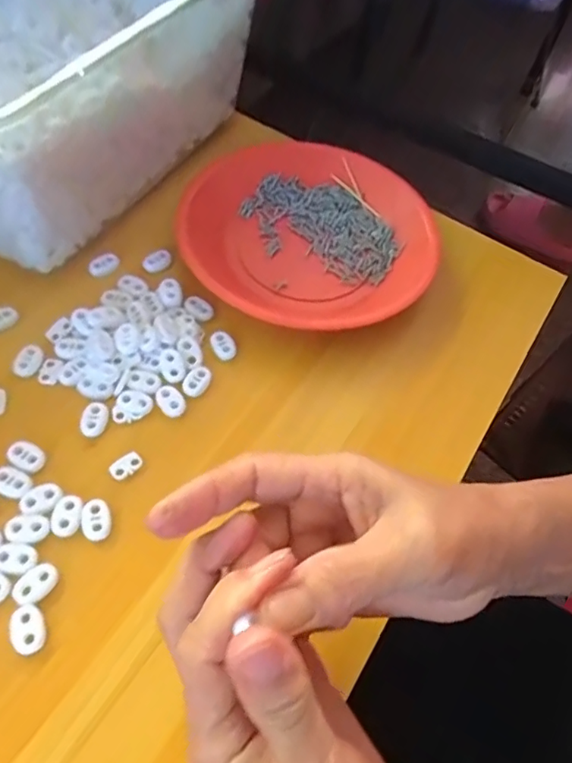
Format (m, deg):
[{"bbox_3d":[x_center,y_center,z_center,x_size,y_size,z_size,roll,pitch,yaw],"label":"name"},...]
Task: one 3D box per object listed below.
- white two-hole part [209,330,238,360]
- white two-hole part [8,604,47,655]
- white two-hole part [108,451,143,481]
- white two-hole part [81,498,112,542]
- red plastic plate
[{"bbox_3d":[-0.043,-0.025,0.377,0.014,0.007,0.022,-30,66,-23],"label":"white two-hole part"},{"bbox_3d":[-0.129,0.124,0.275,0.016,0.004,0.022,-21,63,-19],"label":"white two-hole part"},{"bbox_3d":[-0.095,0.050,0.327,0.012,0.004,0.019,42,62,18],"label":"white two-hole part"},{"bbox_3d":[-0.106,0.076,0.305,0.015,0.004,0.024,-8,59,-12],"label":"white two-hole part"},{"bbox_3d":[0.017,-0.122,0.434,0.195,0.022,0.195,3,57,-5],"label":"red plastic plate"}]

